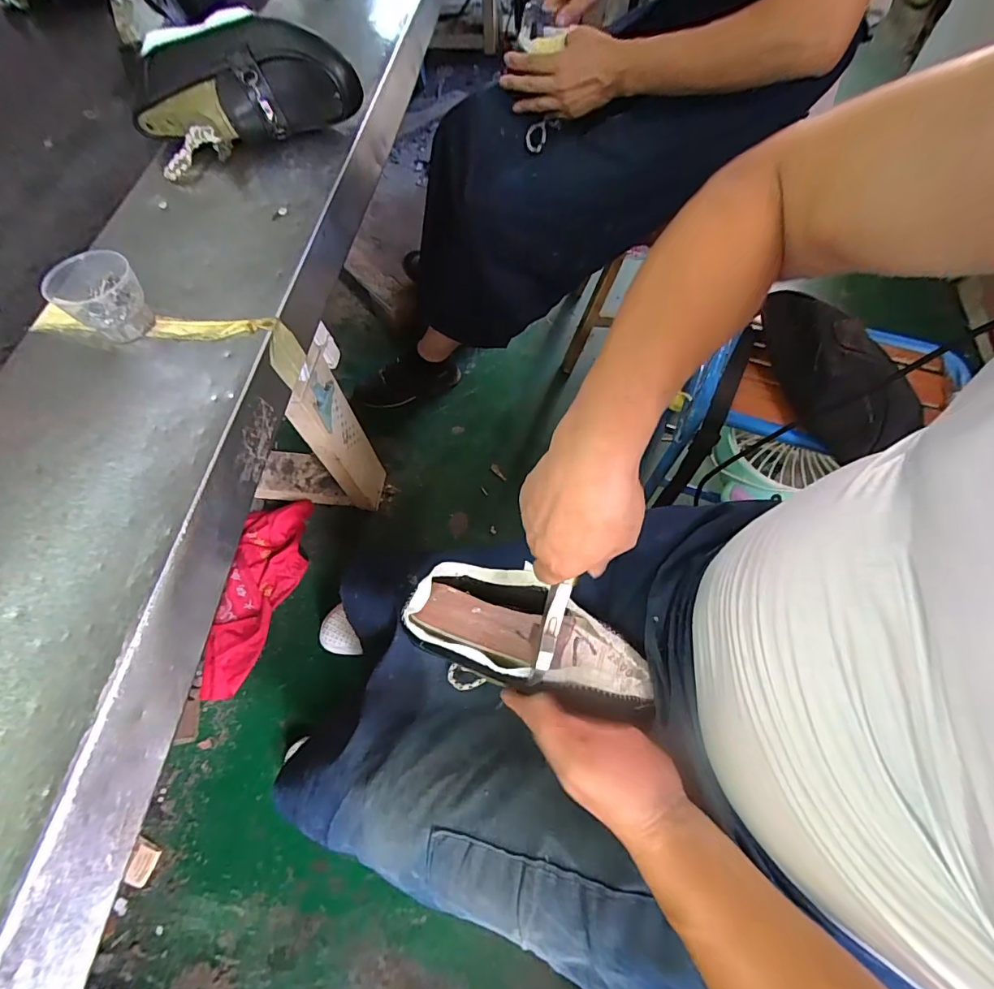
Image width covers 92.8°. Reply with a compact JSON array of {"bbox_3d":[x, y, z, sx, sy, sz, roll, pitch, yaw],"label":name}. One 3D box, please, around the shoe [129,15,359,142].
[{"bbox_3d":[-0.269,-0.427,0.506,0.248,0.095,0.100,9,66,7],"label":"shoe"}]

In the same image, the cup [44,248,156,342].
[{"bbox_3d":[-0.332,-0.165,0.396,0.066,0.048,0.070,40,73,19],"label":"cup"}]

